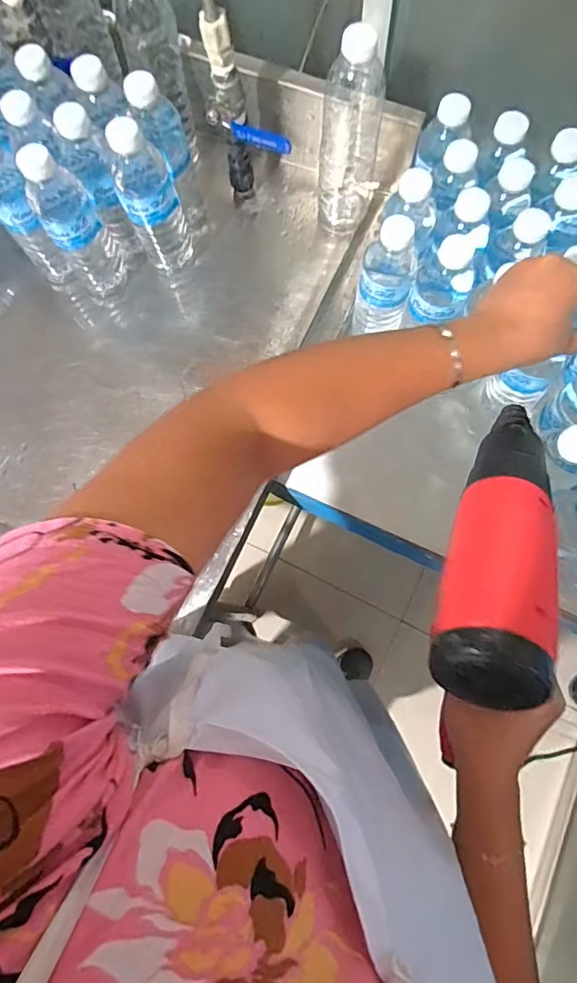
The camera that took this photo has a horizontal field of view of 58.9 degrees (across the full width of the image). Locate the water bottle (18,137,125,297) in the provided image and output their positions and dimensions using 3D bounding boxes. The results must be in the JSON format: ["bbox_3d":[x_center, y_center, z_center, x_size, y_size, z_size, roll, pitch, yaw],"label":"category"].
[{"bbox_3d":[-0.229,-0.283,0.547,0.060,0.168,0.074,-27,76,-6],"label":"water bottle"}]

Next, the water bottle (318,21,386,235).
[{"bbox_3d":[0.066,-0.374,0.546,0.058,0.213,0.055,8,75,4],"label":"water bottle"}]

